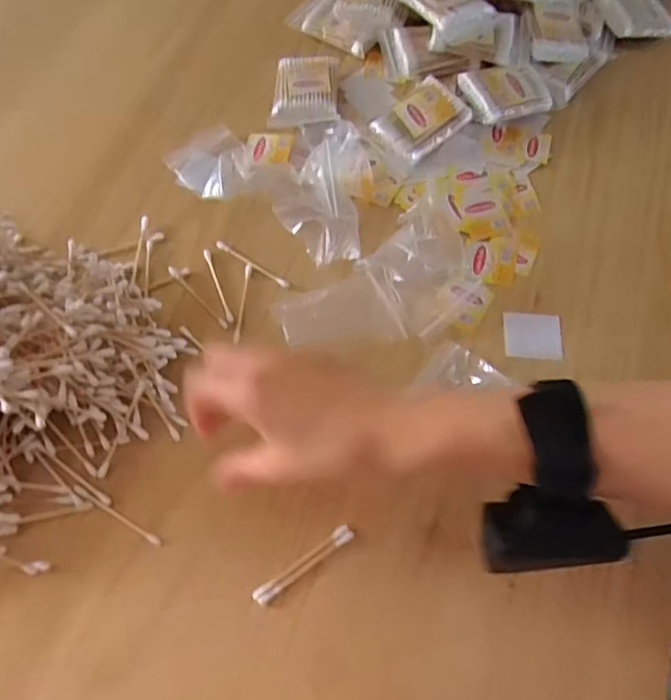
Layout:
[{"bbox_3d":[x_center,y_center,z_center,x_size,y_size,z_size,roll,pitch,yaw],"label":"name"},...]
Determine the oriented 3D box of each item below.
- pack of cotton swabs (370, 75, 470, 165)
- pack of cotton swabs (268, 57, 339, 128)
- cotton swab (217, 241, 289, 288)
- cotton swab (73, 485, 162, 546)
[{"bbox_3d":[0.076,-0.203,0.507,0.072,0.010,0.055,-41,78,-2],"label":"pack of cotton swabs"},{"bbox_3d":[-0.028,-0.241,0.531,0.059,0.015,0.080,2,67,-1],"label":"pack of cotton swabs"},{"bbox_3d":[-0.067,-0.070,0.466,0.072,0.004,0.007,33,70,11],"label":"cotton swab"},{"bbox_3d":[-0.144,0.109,0.381,0.069,0.005,0.006,29,69,10],"label":"cotton swab"}]

